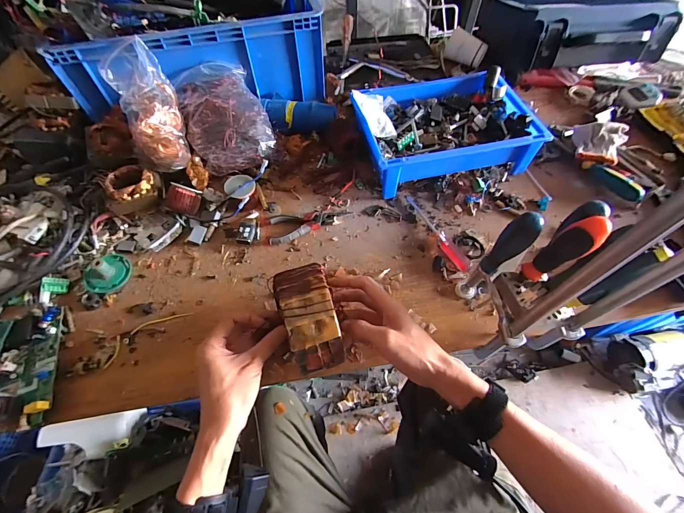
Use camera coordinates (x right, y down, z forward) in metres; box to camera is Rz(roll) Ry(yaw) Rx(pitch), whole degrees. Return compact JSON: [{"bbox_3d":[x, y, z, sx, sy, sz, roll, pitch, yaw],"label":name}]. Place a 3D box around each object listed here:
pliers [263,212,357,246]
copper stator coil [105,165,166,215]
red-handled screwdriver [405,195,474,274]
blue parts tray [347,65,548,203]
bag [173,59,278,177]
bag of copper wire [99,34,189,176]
[{"bbox_3d":[-0.059,-0.052,0.558,0.155,0.013,0.054,-7,59,-3],"label":"pliers"},{"bbox_3d":[-0.356,-0.110,0.563,0.078,0.060,0.078,0,57,0],"label":"copper stator coil"},{"bbox_3d":[0.158,-0.045,0.547,0.024,0.019,0.175,-22,61,-12],"label":"red-handled screwdriver"},{"bbox_3d":[0.185,-0.248,0.628,0.305,0.086,0.231,-12,59,-6],"label":"blue parts tray"},{"bbox_3d":[-0.224,-0.258,0.612,0.151,0.073,0.209,-24,89,-3],"label":"bag"},{"bbox_3d":[-0.333,-0.250,0.557,0.095,0.077,0.198,-22,92,-12],"label":"bag of copper wire"}]

